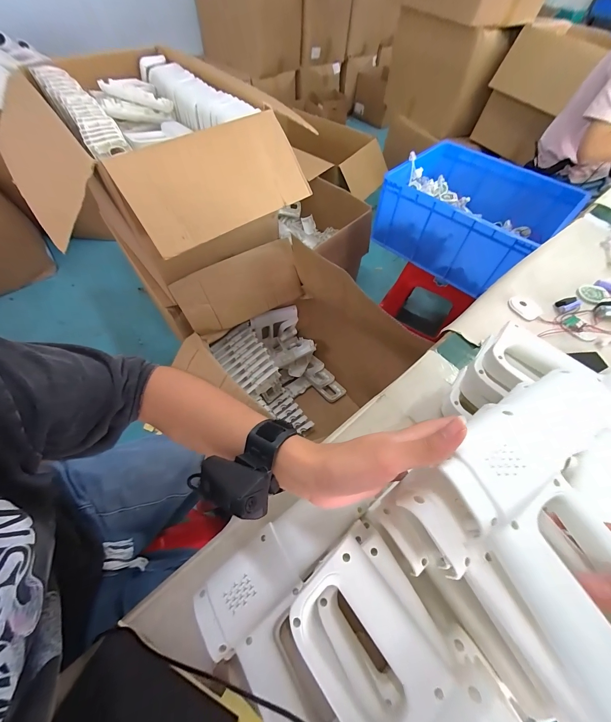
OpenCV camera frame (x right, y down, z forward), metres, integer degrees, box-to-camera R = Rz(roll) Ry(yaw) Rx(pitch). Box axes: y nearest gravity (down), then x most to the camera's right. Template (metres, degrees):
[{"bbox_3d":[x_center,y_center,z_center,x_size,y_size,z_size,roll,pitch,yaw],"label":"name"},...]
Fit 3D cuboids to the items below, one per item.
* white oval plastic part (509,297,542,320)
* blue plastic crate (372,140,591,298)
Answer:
[{"bbox_3d":[0.441,-0.108,0.569,0.051,0.008,0.057,-29,64,-18],"label":"white oval plastic part"},{"bbox_3d":[0.579,-0.514,1.016,0.516,0.219,0.419,40,65,19],"label":"blue plastic crate"}]

